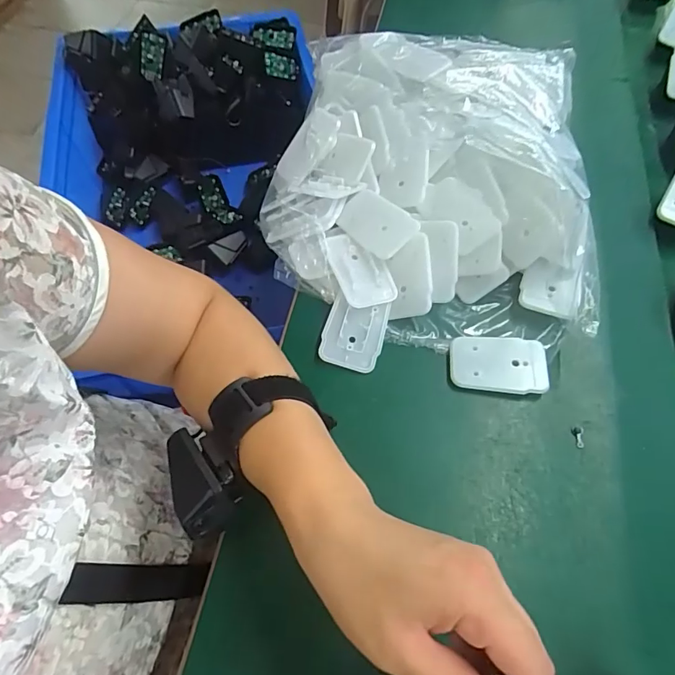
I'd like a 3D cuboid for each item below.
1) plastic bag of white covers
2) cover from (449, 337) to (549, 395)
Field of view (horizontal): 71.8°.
[{"bbox_3d":[0.076,-0.149,0.409,0.263,0.081,0.306,11,61,3],"label":"plastic bag of white covers"},{"bbox_3d":[0.117,0.020,0.344,0.067,0.013,0.042,6,61,0],"label":"cover"}]

